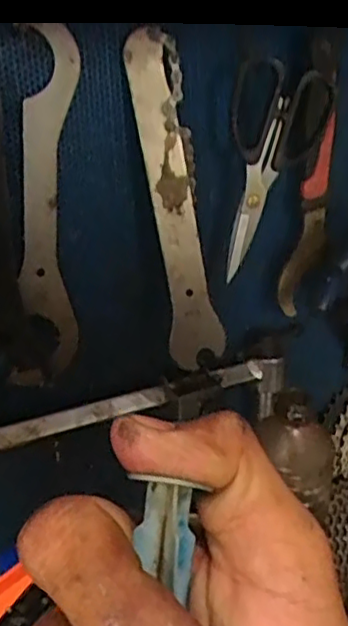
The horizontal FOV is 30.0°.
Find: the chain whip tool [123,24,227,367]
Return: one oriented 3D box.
[{"bbox_3d":[0.001,-0.083,0.515,0.043,0.258,0.009,-12,17,-8],"label":"chain whip tool"}]

